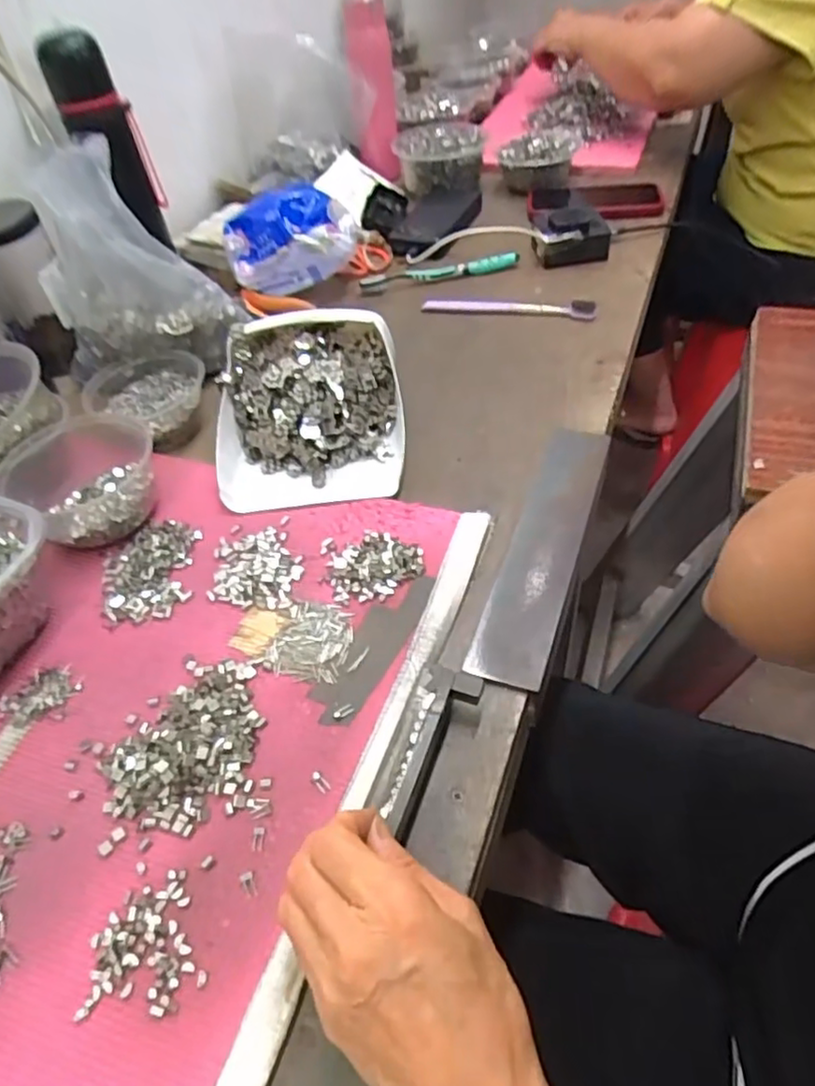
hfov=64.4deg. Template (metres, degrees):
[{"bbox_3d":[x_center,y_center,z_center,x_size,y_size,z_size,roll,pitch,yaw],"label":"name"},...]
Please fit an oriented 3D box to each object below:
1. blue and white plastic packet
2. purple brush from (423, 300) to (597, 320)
[{"bbox_3d":[-0.131,-0.342,0.732,0.144,0.086,0.070,-6,49,0],"label":"blue and white plastic packet"},{"bbox_3d":[0.106,-0.254,0.694,0.183,0.011,0.021,7,51,11],"label":"purple brush"}]

